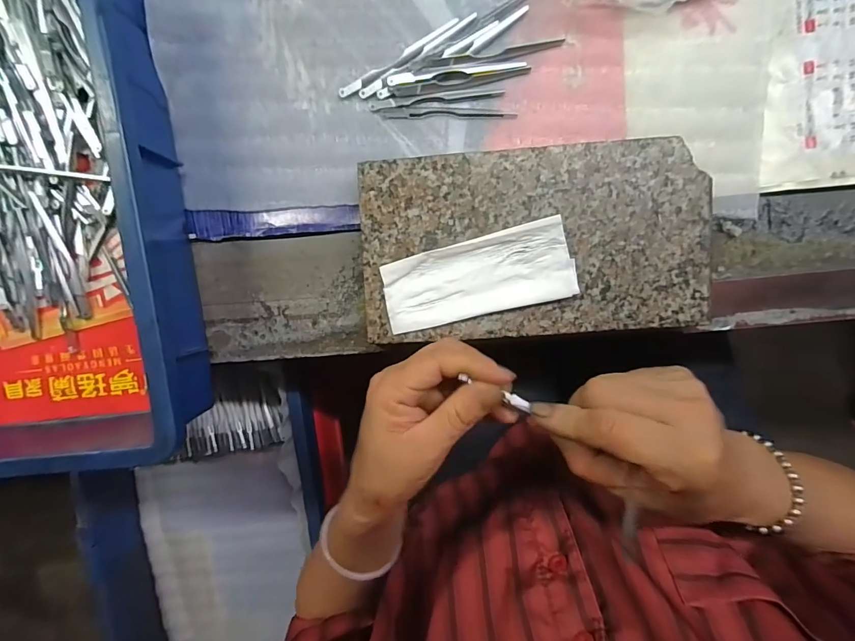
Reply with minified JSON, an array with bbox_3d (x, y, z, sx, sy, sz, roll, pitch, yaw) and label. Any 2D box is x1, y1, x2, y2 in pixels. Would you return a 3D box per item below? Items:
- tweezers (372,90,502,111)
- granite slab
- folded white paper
[{"bbox_3d":[0.007,-0.170,0.302,0.103,0.004,0.007,-4,96,4],"label":"tweezers"},{"bbox_3d":[0.074,-0.056,0.295,0.238,0.035,0.130,-3,96,4],"label":"granite slab"},{"bbox_3d":[0.034,-0.029,0.280,0.130,0.014,0.054,-15,95,5],"label":"folded white paper"}]

